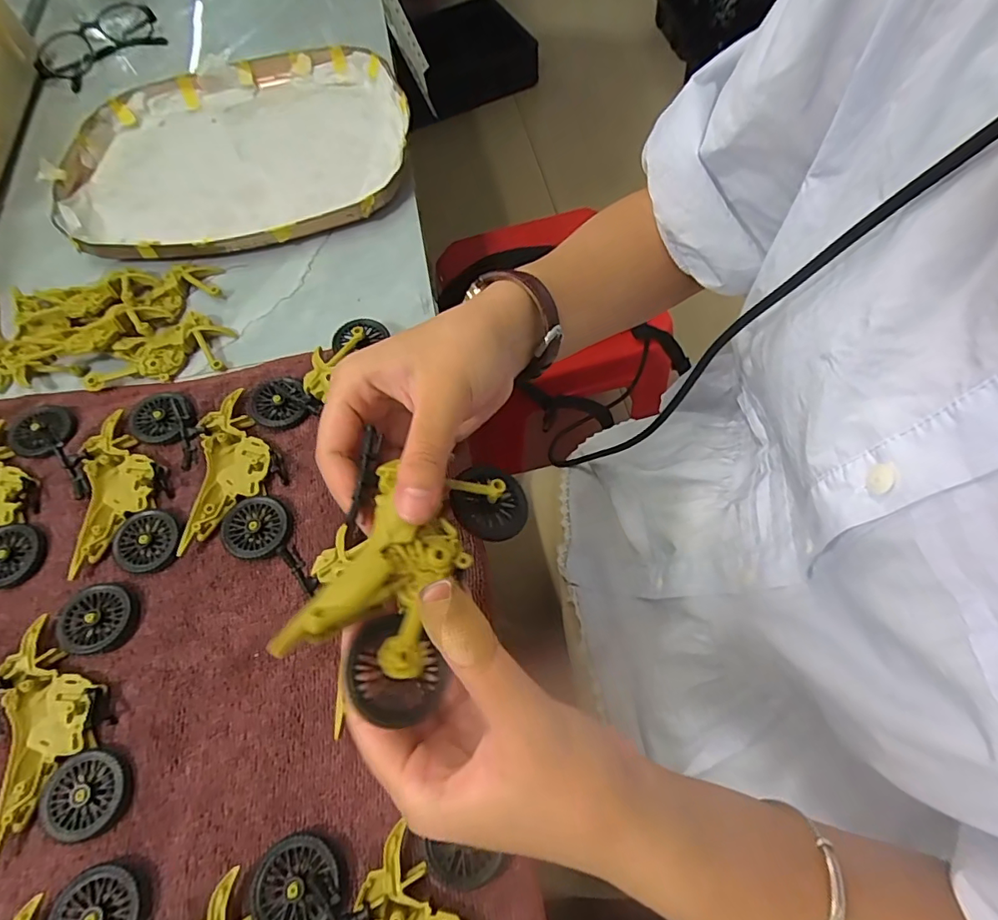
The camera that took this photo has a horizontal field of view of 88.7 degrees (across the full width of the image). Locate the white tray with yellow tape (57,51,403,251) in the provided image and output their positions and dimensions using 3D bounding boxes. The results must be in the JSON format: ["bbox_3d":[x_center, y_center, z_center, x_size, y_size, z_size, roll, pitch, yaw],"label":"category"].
[{"bbox_3d":[-0.231,-0.272,0.453,0.296,0.030,0.243,-5,64,1],"label":"white tray with yellow tape"}]

